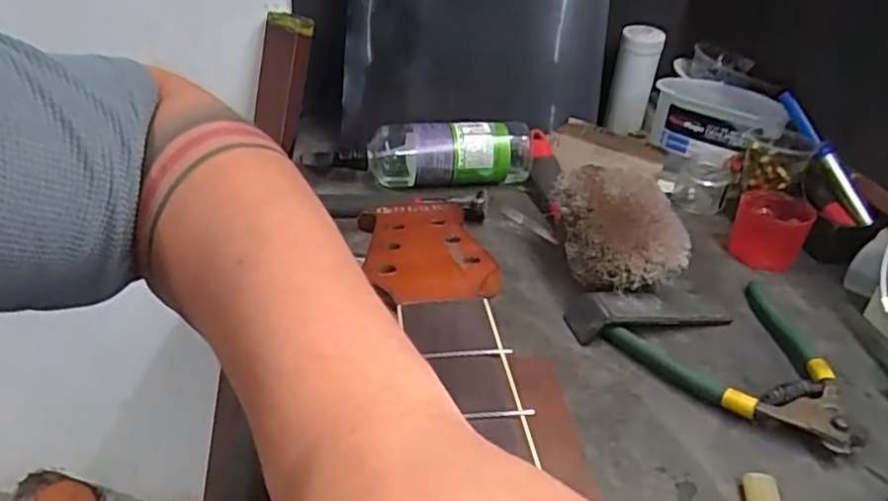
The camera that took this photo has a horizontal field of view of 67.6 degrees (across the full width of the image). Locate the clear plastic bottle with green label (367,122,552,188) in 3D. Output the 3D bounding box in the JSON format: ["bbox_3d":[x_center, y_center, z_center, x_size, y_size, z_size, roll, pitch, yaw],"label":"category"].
[{"bbox_3d":[0.018,-0.104,0.715,0.196,0.059,0.047,-1,32,-9],"label":"clear plastic bottle with green label"}]

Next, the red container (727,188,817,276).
[{"bbox_3d":[0.316,-0.020,0.644,0.067,0.050,0.067,26,38,30],"label":"red container"}]

